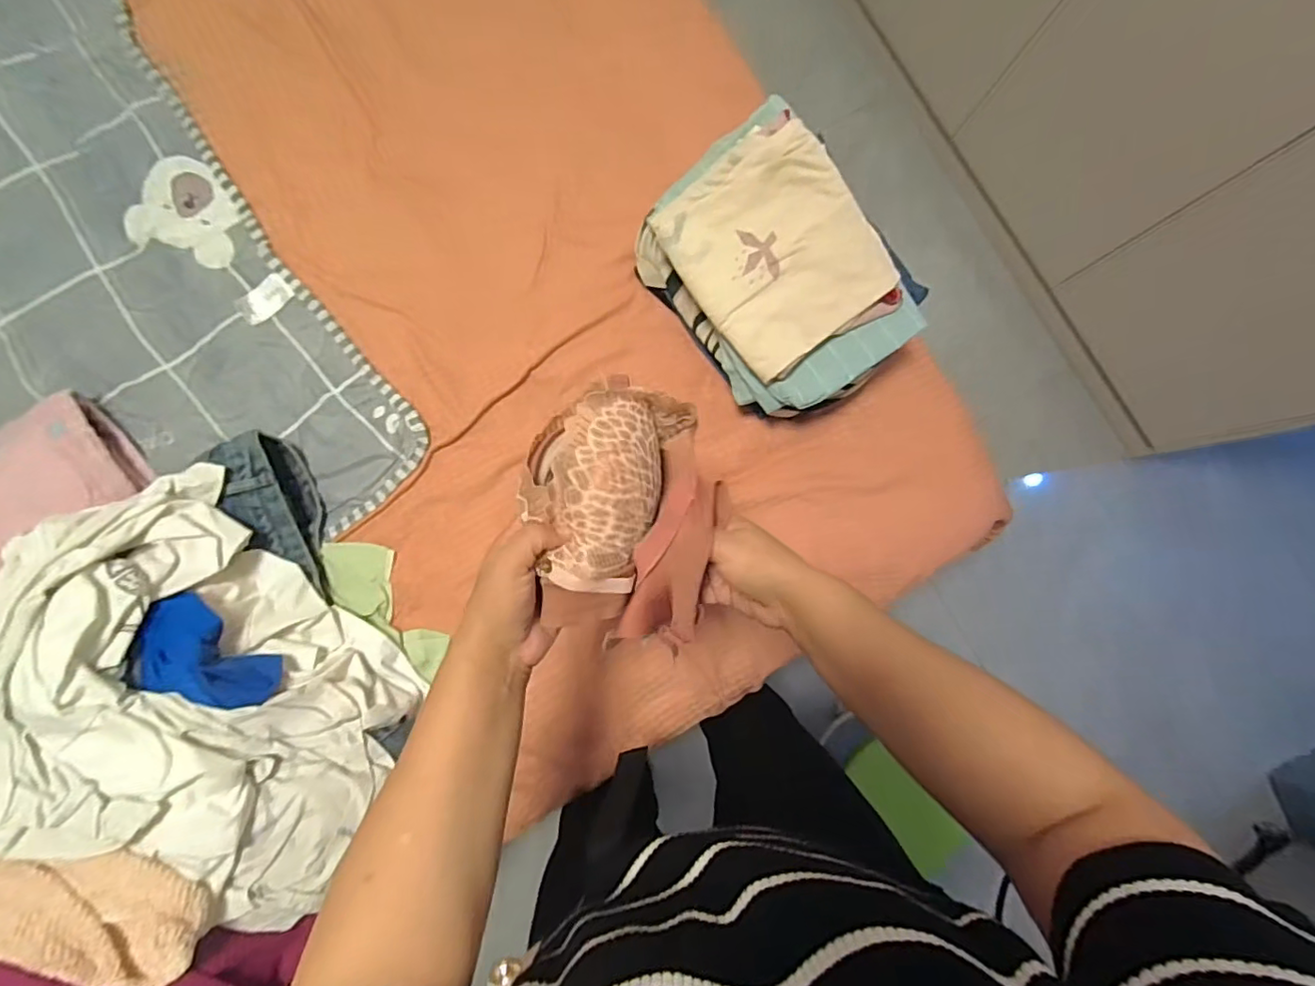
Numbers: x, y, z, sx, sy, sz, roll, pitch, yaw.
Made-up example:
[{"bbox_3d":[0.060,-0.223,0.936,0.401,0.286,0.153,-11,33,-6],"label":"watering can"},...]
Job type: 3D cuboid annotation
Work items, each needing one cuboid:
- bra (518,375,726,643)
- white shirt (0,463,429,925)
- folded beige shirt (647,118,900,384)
[{"bbox_3d":[-0.026,0.013,0.417,0.137,0.066,0.175,8,85,-1],"label":"bra"},{"bbox_3d":[-0.479,0.184,0.585,0.390,0.192,0.303,36,83,0],"label":"white shirt"},{"bbox_3d":[0.139,-0.279,0.647,0.201,0.056,0.229,-34,87,-6],"label":"folded beige shirt"}]

